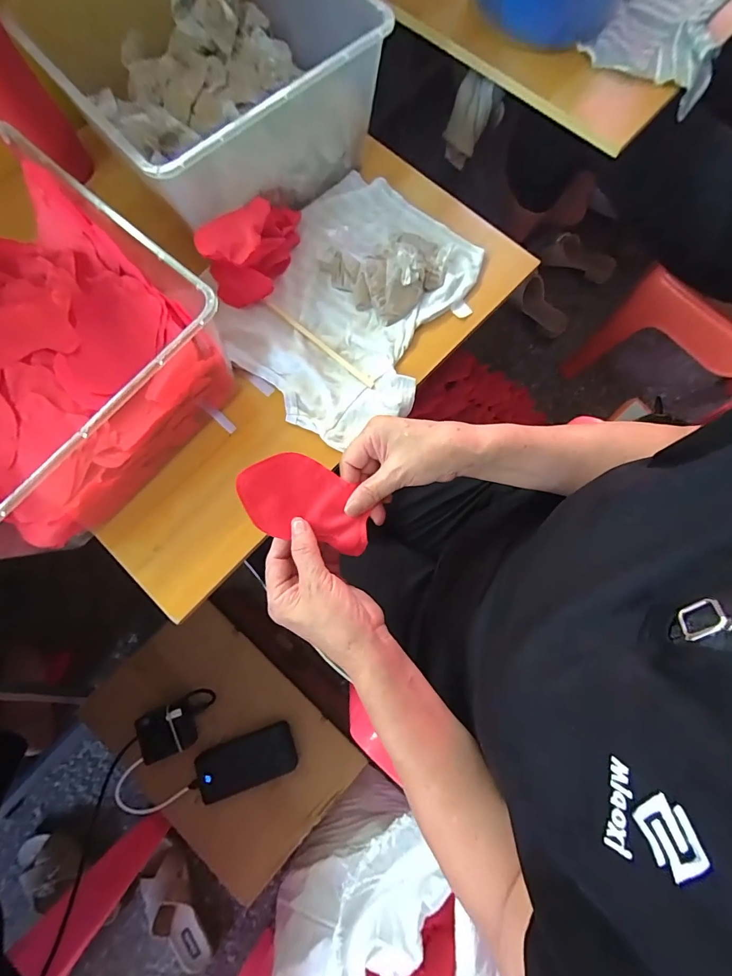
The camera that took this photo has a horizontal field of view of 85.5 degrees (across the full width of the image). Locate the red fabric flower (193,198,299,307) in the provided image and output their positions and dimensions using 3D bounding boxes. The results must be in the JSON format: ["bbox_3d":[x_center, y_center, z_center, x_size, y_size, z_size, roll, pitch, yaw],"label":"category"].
[{"bbox_3d":[-0.119,-0.274,0.450,0.131,0.072,0.068,-38,80,-8],"label":"red fabric flower"}]

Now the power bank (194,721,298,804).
[{"bbox_3d":[-0.196,0.452,0.652,0.158,0.017,0.076,-18,78,-4],"label":"power bank"}]

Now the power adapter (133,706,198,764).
[{"bbox_3d":[-0.329,0.399,0.645,0.082,0.017,0.070,-19,78,-5],"label":"power adapter"}]

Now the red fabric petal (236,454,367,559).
[{"bbox_3d":[-0.049,0.011,0.332,0.111,0.009,0.067,16,88,-18],"label":"red fabric petal"}]

